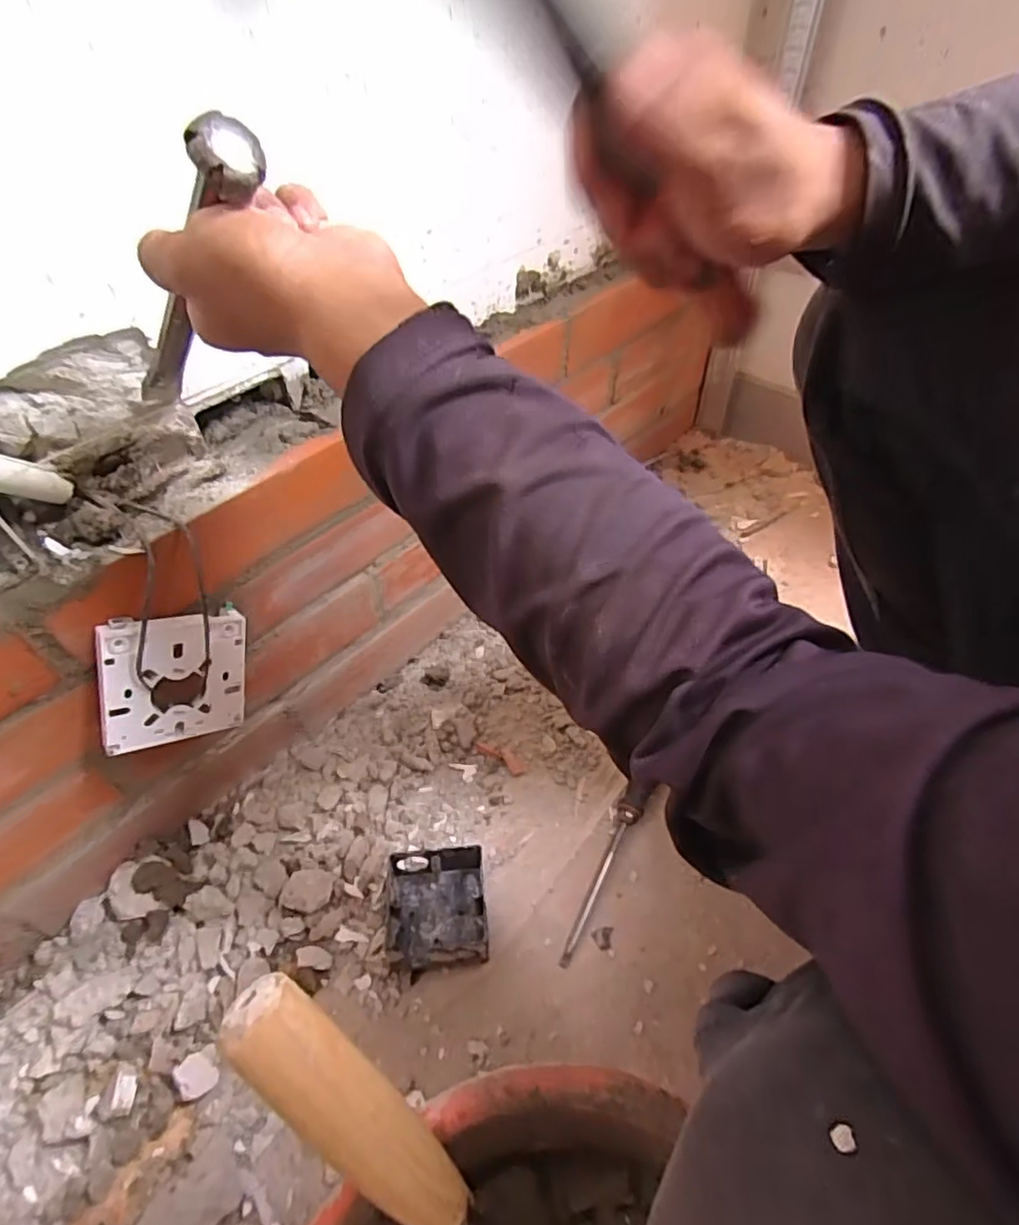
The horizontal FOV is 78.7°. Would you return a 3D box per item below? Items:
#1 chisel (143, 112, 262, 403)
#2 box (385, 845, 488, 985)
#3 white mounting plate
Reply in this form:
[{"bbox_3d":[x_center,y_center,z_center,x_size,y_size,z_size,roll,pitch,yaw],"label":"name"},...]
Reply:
[{"bbox_3d":[-0.161,-0.156,0.307,0.027,0.026,0.212,-46,19,-31],"label":"chisel"},{"bbox_3d":[-0.053,0.221,0.474,0.069,0.041,0.086,-6,49,-4],"label":"box"},{"bbox_3d":[-0.223,0.045,0.418,0.088,0.088,0.010,-10,25,-44],"label":"white mounting plate"}]

